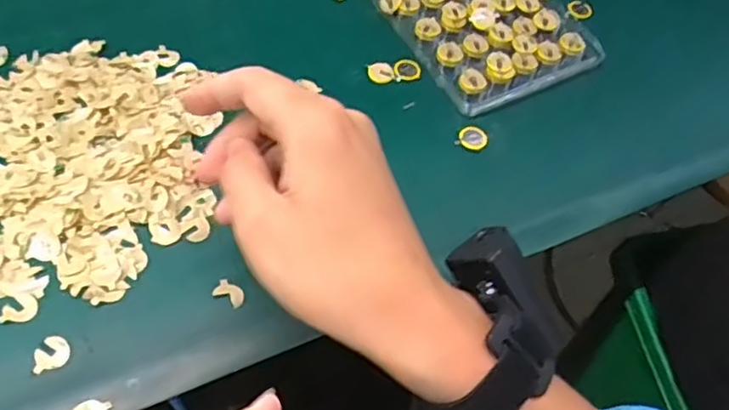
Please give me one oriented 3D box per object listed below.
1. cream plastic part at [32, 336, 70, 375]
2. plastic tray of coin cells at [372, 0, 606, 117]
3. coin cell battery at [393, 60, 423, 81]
[{"bbox_3d":[-0.172,0.080,0.336,0.019,0.004,0.018,-16,60,-18],"label":"cream plastic part"},{"bbox_3d":[0.096,-0.161,0.510,0.151,0.017,0.169,-25,66,-18],"label":"plastic tray of coin cells"},{"bbox_3d":[0.034,-0.105,0.479,0.021,0.004,0.018,-5,70,3],"label":"coin cell battery"}]

